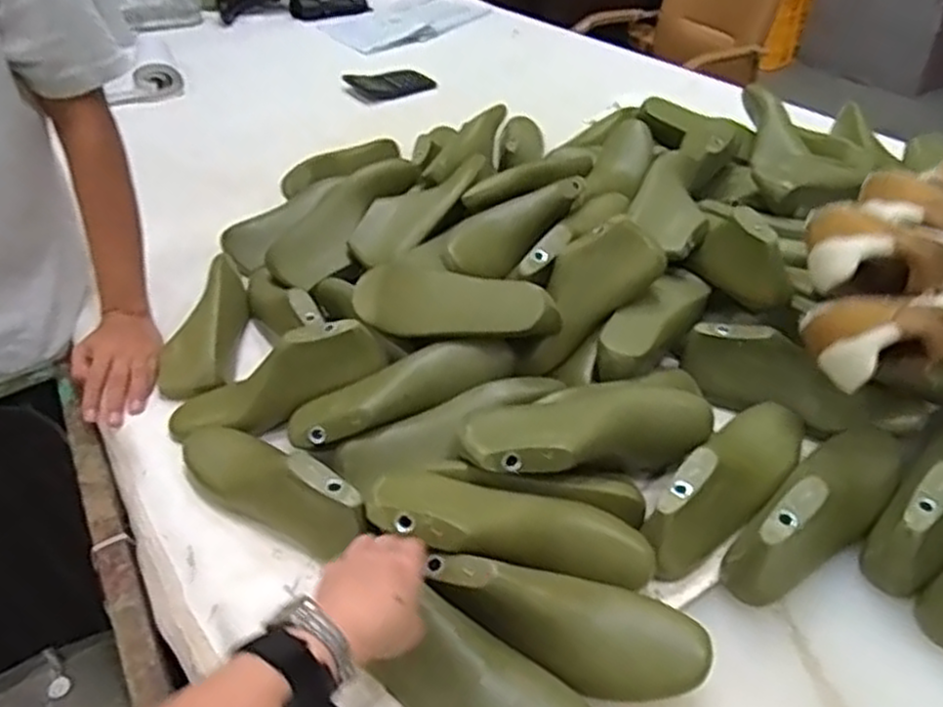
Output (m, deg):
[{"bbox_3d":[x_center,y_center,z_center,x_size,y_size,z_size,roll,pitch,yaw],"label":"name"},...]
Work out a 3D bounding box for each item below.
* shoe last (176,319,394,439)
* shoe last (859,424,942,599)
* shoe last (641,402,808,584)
[{"bbox_3d":[-0.210,0.033,0.806,0.241,0.069,0.065,-24,40,8],"label":"shoe last"},{"bbox_3d":[0.435,0.113,0.680,0.252,0.080,0.076,-34,48,-31],"label":"shoe last"},{"bbox_3d":[0.241,0.108,0.698,0.071,0.080,0.240,24,47,29],"label":"shoe last"}]

